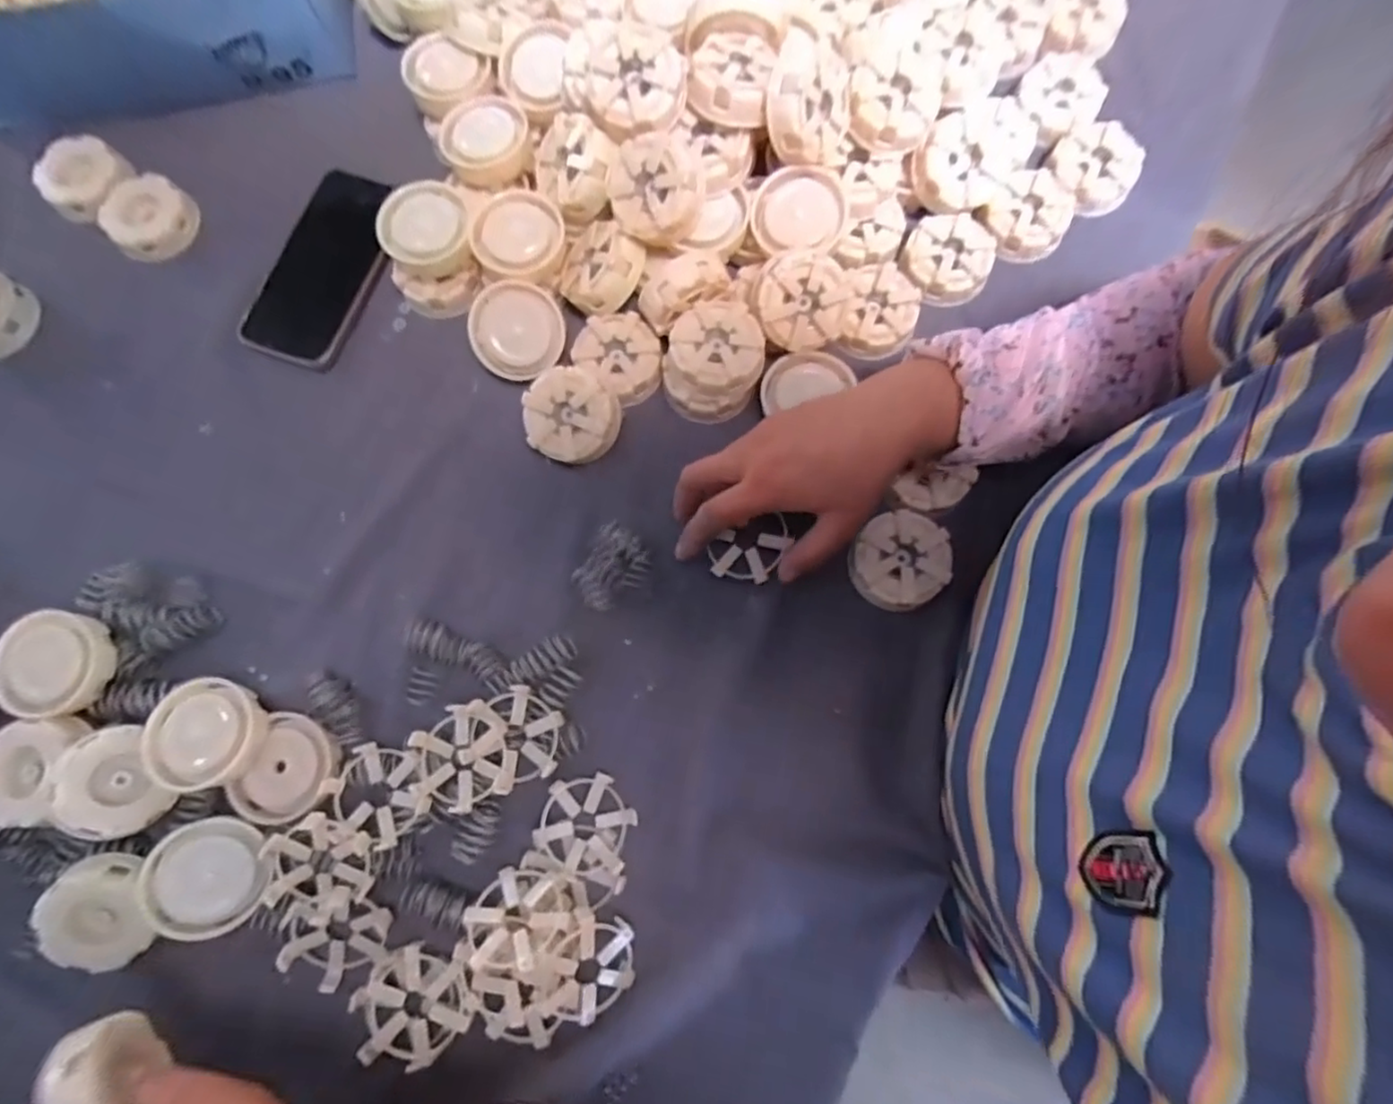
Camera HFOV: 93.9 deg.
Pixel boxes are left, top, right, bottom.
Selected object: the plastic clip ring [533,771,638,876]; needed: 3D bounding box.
[{"bbox_3d":[-0.070,0.172,0.413,0.058,0.011,0.061,3,82,-21],"label":"plastic clip ring"}]

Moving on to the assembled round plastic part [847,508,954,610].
[{"bbox_3d":[0.138,0.007,0.450,0.066,0.035,0.061,0,76,0],"label":"assembled round plastic part"}]

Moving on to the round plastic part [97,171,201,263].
[{"bbox_3d":[-0.443,-0.272,0.528,0.067,0.022,0.067,0,76,0],"label":"round plastic part"}]

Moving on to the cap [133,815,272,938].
[{"bbox_3d":[-0.302,0.200,0.401,0.067,0.011,0.067,4,78,-19],"label":"cap"}]

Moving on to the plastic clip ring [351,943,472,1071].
[{"bbox_3d":[-0.172,0.275,0.395,0.070,0.017,0.062,-12,76,-3],"label":"plastic clip ring"}]

